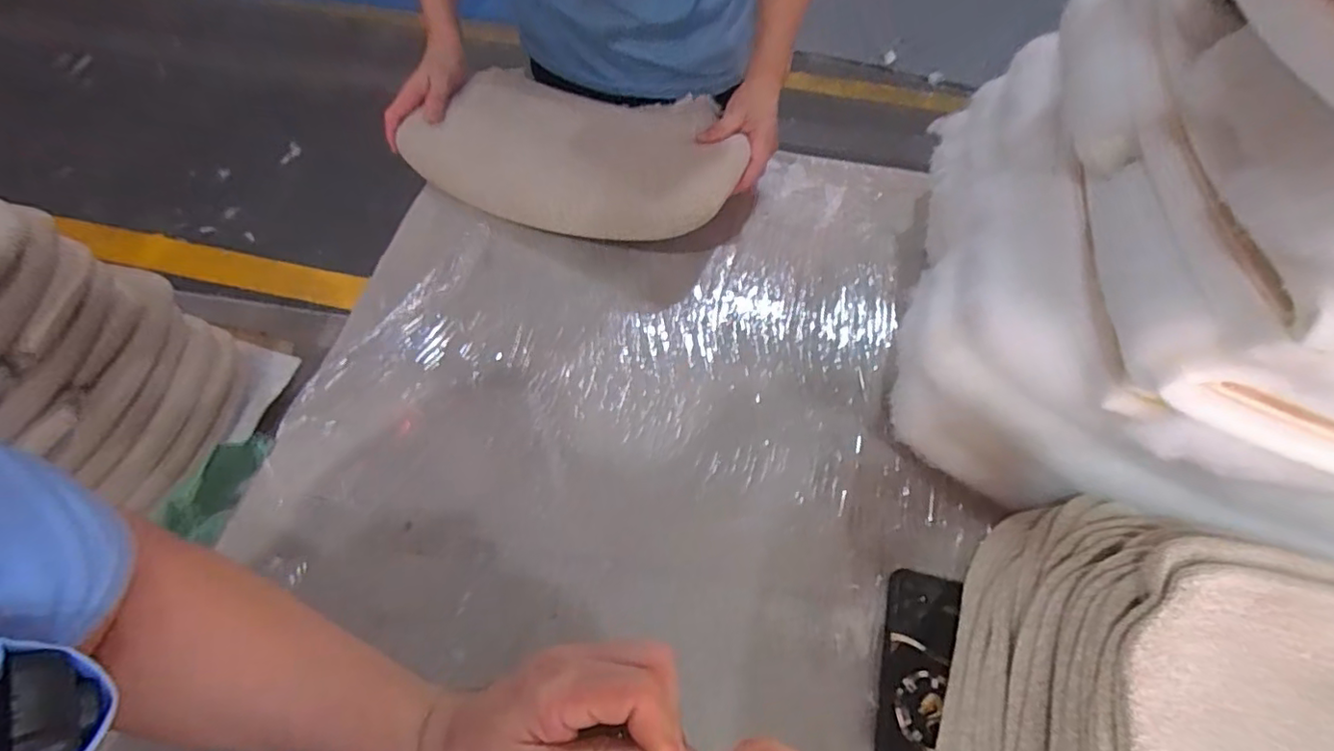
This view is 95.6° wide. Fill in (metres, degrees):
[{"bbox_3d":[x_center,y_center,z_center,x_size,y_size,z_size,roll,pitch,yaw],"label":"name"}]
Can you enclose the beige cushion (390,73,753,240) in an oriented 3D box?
[{"bbox_3d":[-0.112,-0.294,0.770,0.415,0.103,0.244,19,60,9],"label":"beige cushion"}]

